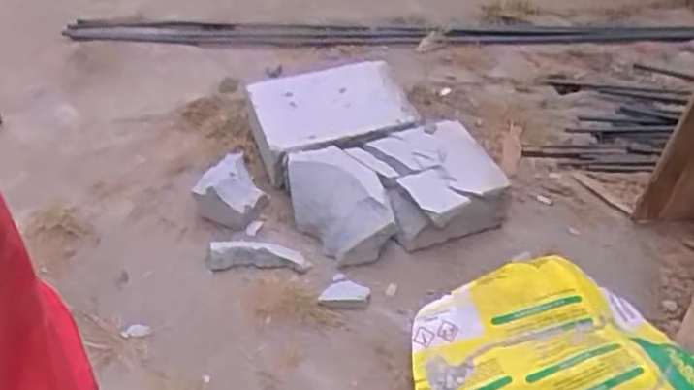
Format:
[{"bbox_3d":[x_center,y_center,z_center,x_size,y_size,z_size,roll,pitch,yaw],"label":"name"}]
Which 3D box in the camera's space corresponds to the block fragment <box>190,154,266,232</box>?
[{"bbox_3d":[-0.210,-0.008,1.224,0.107,0.076,0.133,-12,41,-13],"label":"block fragment"}]

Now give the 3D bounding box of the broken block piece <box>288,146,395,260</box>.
[{"bbox_3d":[-0.014,0.018,1.190,0.132,0.102,0.201,-16,41,-17],"label":"broken block piece"}]

